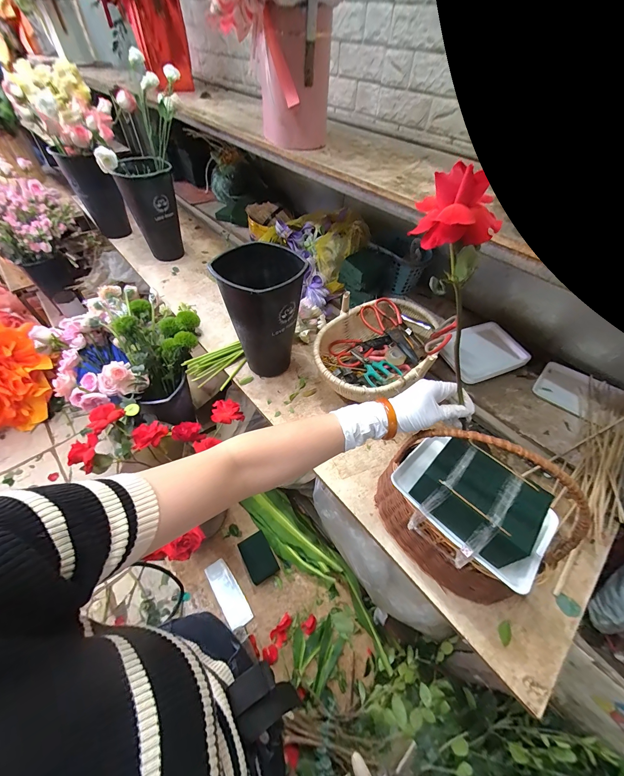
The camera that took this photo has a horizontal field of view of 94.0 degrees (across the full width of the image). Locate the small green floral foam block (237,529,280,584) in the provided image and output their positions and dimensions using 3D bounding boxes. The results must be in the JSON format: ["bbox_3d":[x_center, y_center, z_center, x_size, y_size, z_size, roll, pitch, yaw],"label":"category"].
[{"bbox_3d":[-0.157,0.499,0.860,0.089,0.071,0.110,-24,55,-21],"label":"small green floral foam block"}]

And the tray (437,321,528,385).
[{"bbox_3d":[0.485,-0.105,0.843,0.253,0.031,0.169,-18,64,-19],"label":"tray"}]

